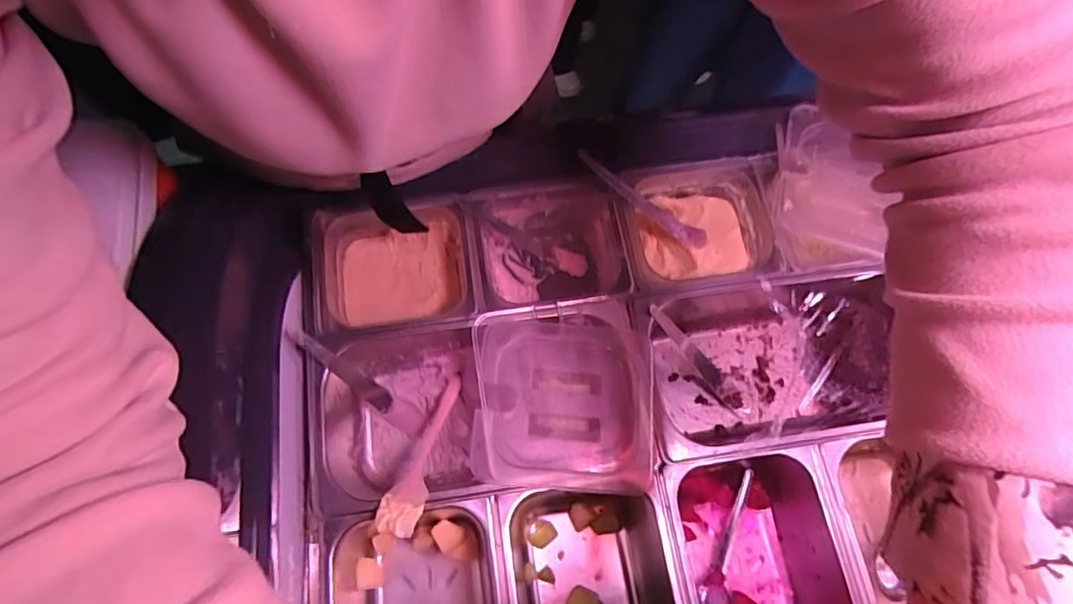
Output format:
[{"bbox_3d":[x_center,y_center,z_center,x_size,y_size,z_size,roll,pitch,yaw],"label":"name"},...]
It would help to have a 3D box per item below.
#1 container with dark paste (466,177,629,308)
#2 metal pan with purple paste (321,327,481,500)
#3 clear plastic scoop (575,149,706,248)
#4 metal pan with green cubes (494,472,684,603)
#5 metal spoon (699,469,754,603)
[{"bbox_3d":[0.009,-0.059,0.671,0.171,0.107,0.141,-8,71,-3],"label":"container with dark paste"},{"bbox_3d":[-0.136,0.120,0.602,0.166,0.111,0.158,-13,71,-5],"label":"metal pan with purple paste"},{"bbox_3d":[0.124,-0.121,0.650,0.187,0.017,0.024,33,72,-14],"label":"clear plastic scoop"},{"bbox_3d":[0.038,0.270,0.558,0.153,0.110,0.166,-7,71,-3],"label":"metal pan with green cubes"},{"bbox_3d":[0.200,0.259,0.586,0.028,0.027,0.160,15,71,5],"label":"metal spoon"}]

